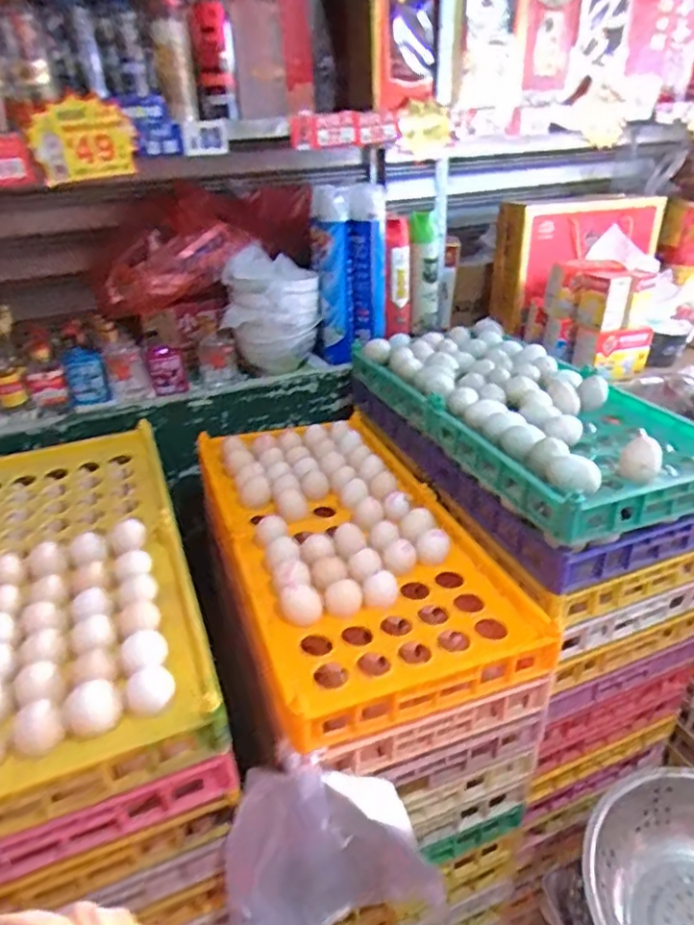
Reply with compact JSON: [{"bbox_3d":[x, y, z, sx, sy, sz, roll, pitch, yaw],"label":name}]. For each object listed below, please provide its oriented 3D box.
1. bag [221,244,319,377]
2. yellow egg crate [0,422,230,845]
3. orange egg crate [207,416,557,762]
[{"bbox_3d":[-0.157,-0.305,1.232,0.194,0.222,0.165,-8,31,-11],"label":"bag"},{"bbox_3d":[-0.351,0.130,0.695,0.296,0.069,0.592,-13,32,-18],"label":"yellow egg crate"},{"bbox_3d":[-0.006,0.085,0.813,0.299,0.067,0.579,-12,32,-16],"label":"orange egg crate"}]

